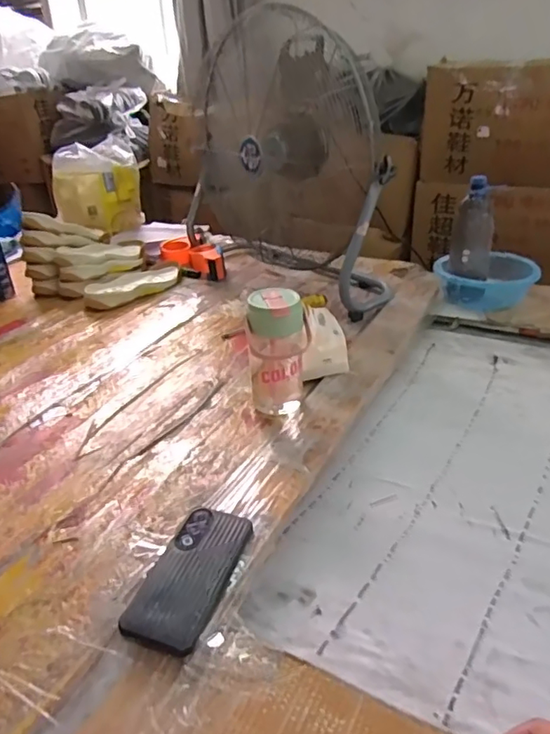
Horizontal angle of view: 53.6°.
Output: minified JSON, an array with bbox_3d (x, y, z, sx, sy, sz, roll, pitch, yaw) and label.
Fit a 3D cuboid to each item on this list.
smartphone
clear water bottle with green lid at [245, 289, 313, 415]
[{"bbox_3d":[-0.087,0.216,0.573,0.077,0.013,0.162,15,35,14],"label":"smartphone"},{"bbox_3d":[0.005,-0.018,0.816,0.087,0.178,0.068,-5,31,-1],"label":"clear water bottle with green lid"}]

